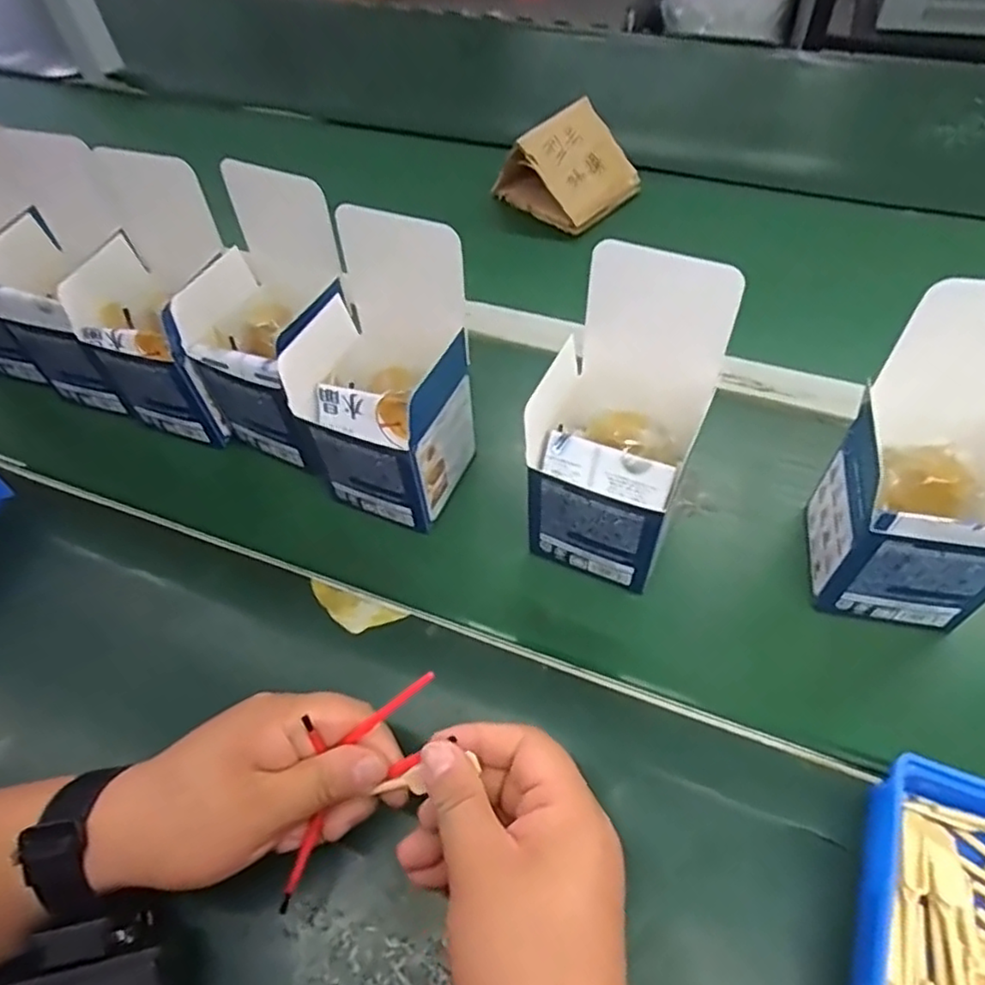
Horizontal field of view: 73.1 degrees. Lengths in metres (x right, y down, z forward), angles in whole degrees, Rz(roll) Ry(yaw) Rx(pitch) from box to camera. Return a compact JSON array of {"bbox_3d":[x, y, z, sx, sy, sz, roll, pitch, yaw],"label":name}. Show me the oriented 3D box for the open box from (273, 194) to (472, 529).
[{"bbox_3d":[-0.076,-0.073,0.423,0.100,0.179,0.090,21,57,20],"label":"open box"}]

